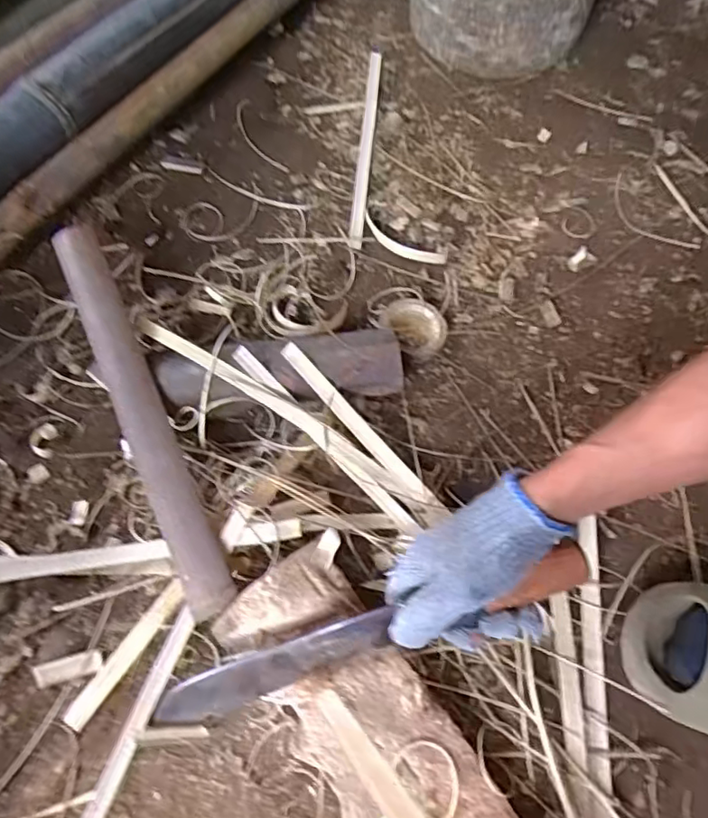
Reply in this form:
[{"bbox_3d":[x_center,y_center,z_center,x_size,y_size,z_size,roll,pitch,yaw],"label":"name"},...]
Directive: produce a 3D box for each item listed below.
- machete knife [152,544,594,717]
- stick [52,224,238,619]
[{"bbox_3d":[0.009,0.172,0.431,0.338,0.034,0.031,-21,64,5],"label":"machete knife"},{"bbox_3d":[-0.198,-0.005,0.522,0.039,0.031,0.388,-23,78,-13],"label":"stick"}]

